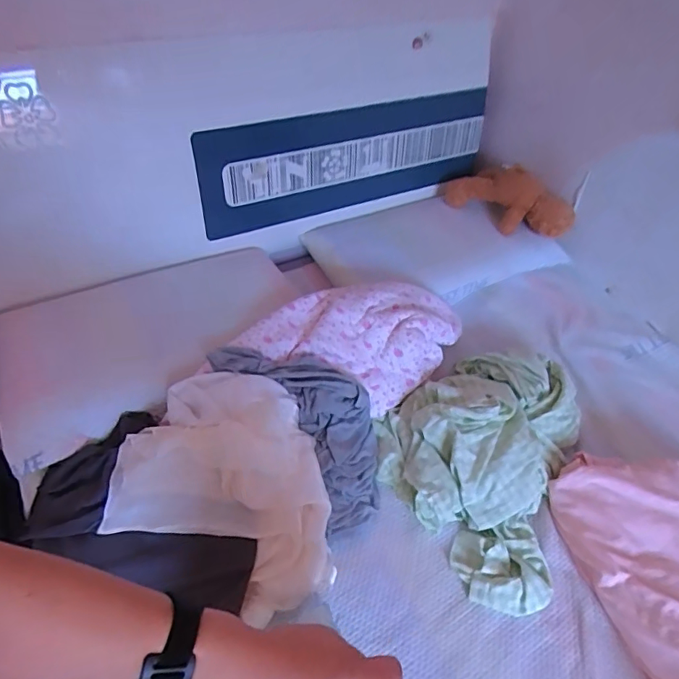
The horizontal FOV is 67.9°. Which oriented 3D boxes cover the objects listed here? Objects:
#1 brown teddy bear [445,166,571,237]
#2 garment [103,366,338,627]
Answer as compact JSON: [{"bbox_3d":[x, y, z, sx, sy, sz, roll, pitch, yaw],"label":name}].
[{"bbox_3d":[0.499,-0.430,1.517,0.192,0.135,0.370,-24,53,-28],"label":"brown teddy bear"},{"bbox_3d":[-0.215,0.255,0.917,0.375,0.139,0.412,-1,46,-9],"label":"garment"}]

